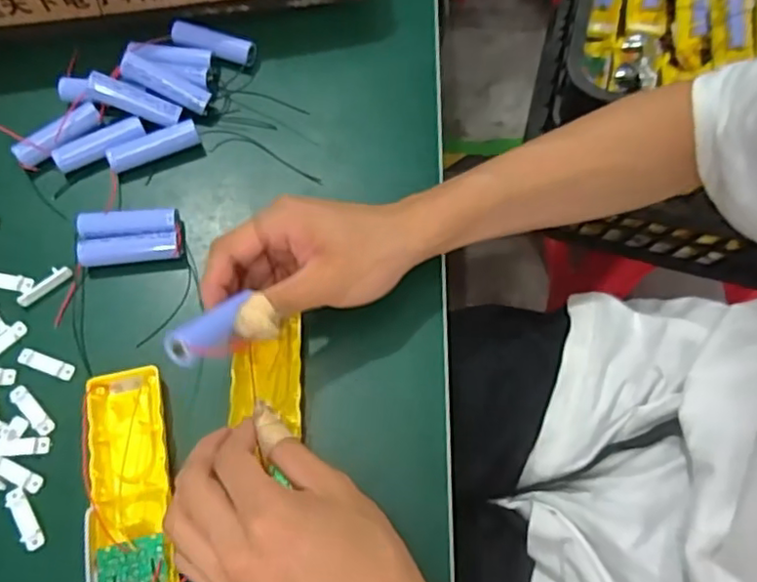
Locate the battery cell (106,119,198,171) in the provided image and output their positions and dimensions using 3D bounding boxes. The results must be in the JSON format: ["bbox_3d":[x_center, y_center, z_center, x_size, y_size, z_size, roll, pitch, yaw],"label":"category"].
[{"bbox_3d":[-0.162,-0.104,0.449,0.065,0.018,0.020,-20,69,-9],"label":"battery cell"}]

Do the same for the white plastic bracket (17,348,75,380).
[{"bbox_3d":[-0.212,0.046,0.395,0.038,0.004,0.011,18,68,7],"label":"white plastic bracket"}]

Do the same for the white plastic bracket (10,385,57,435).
[{"bbox_3d":[-0.214,0.073,0.382,0.037,0.004,0.010,43,73,15],"label":"white plastic bracket"}]

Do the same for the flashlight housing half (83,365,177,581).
[{"bbox_3d":[-0.136,0.123,0.349,0.049,0.029,0.164,-11,68,-5],"label":"flashlight housing half"}]

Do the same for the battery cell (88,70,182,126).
[{"bbox_3d":[-0.176,-0.138,0.451,0.065,0.016,0.017,19,67,-12],"label":"battery cell"}]

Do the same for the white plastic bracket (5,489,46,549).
[{"bbox_3d":[-0.204,0.132,0.360,0.010,0.007,0.037,-31,71,-13],"label":"white plastic bracket"}]

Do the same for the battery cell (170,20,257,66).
[{"bbox_3d":[-0.130,-0.194,0.486,0.068,0.018,0.018,14,68,5],"label":"battery cell"}]

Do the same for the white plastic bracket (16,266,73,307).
[{"bbox_3d":[-0.221,-0.004,0.411,0.038,0.008,0.010,-38,73,-15],"label":"white plastic bracket"}]

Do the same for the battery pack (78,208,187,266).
[{"bbox_3d":[-0.166,-0.036,0.419,0.067,0.017,0.035,-5,67,-3],"label":"battery pack"}]

